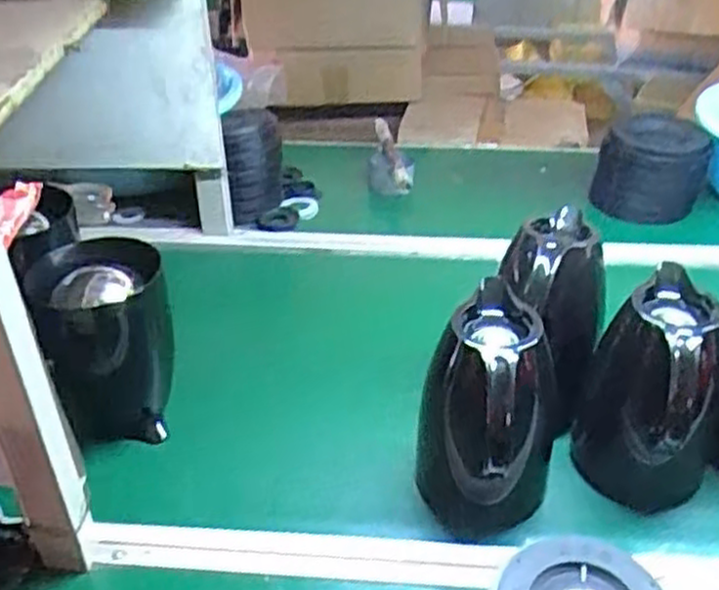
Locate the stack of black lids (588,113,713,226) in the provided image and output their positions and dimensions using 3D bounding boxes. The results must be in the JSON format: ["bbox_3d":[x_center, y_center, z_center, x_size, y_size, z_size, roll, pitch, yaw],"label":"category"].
[{"bbox_3d":[0.431,-0.194,1.181,0.149,0.139,0.115,1,34,3],"label":"stack of black lids"}]

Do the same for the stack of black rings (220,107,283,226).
[{"bbox_3d":[-0.145,-0.172,1.099,0.077,0.140,0.094,-5,34,-6],"label":"stack of black rings"}]

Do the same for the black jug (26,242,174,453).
[{"bbox_3d":[-0.260,0.051,0.810,0.126,0.181,0.114,-13,36,-17],"label":"black jug"}]

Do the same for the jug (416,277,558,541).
[{"bbox_3d":[0.113,0.112,0.706,0.123,0.196,0.145,6,35,11],"label":"jug"}]

